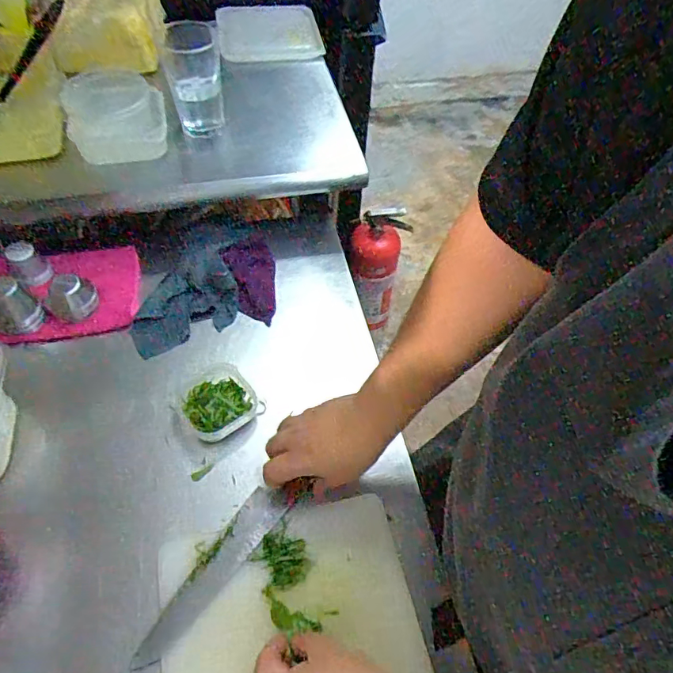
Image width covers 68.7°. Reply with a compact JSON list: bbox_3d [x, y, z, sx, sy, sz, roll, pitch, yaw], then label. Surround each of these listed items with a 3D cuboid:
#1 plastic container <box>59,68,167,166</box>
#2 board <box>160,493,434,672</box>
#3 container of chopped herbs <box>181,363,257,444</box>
[{"bbox_3d":[-0.316,-0.319,0.714,0.126,0.094,0.087,-13,56,-11],"label":"plastic container"},{"bbox_3d":[-0.033,0.325,0.453,0.246,0.015,0.321,-11,55,-10],"label":"board"},{"bbox_3d":[-0.146,0.077,0.602,0.082,0.033,0.097,-31,61,-22],"label":"container of chopped herbs"}]

